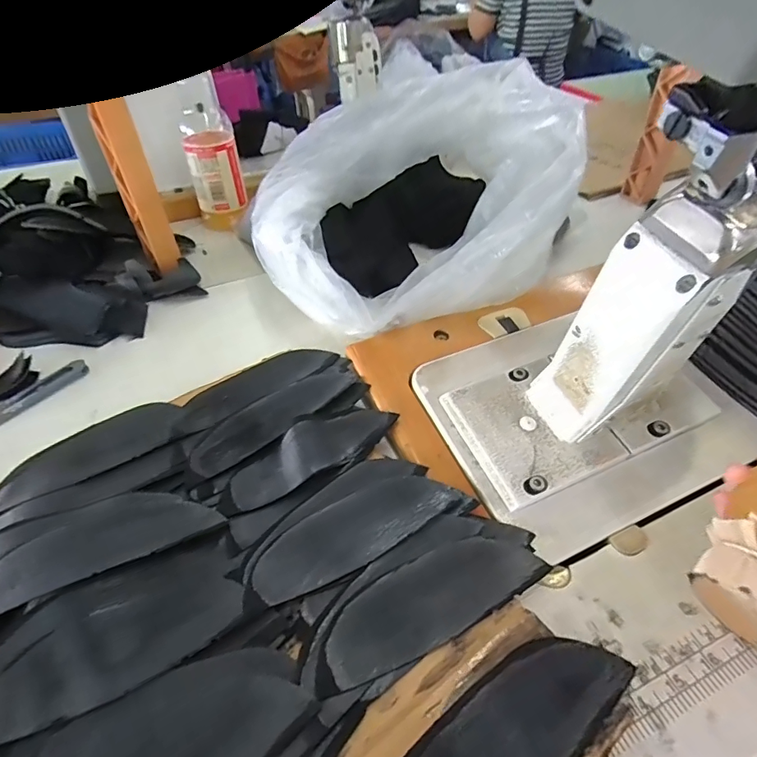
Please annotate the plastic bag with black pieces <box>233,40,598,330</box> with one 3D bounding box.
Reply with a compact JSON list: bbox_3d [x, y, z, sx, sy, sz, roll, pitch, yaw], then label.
[{"bbox_3d":[0.018,-0.168,0.462,0.266,0.159,0.247,-20,47,-18],"label":"plastic bag with black pieces"}]

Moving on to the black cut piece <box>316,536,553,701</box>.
[{"bbox_3d":[0.030,0.130,0.278,0.143,0.006,0.046,-20,47,-18],"label":"black cut piece"}]

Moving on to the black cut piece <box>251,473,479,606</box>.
[{"bbox_3d":[-0.012,0.096,0.309,0.141,0.006,0.046,-22,48,-19],"label":"black cut piece"}]

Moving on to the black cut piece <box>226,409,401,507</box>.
[{"bbox_3d":[-0.048,0.051,0.346,0.123,0.012,0.041,-25,49,-22],"label":"black cut piece"}]

